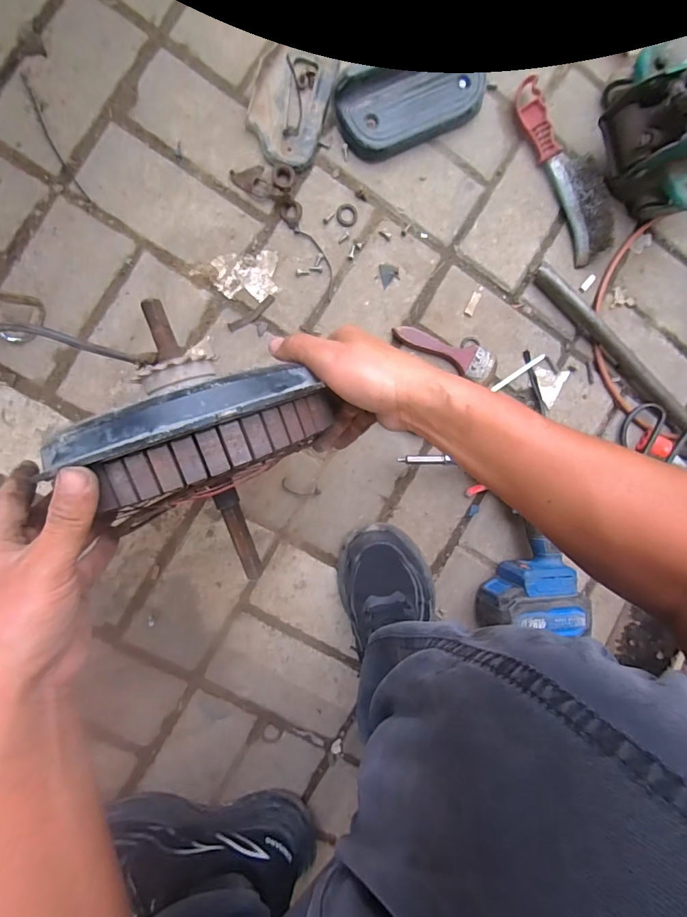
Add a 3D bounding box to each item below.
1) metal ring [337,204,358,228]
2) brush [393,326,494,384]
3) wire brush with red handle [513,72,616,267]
[{"bbox_3d":[0.004,-0.289,0.499,0.025,0.004,0.026,0,93,-9],"label":"metal ring"},{"bbox_3d":[0.126,-0.135,0.516,0.132,0.019,0.039,25,89,-9],"label":"brush"},{"bbox_3d":[0.277,-0.360,0.520,0.046,0.037,0.223,-27,97,-7],"label":"wire brush with red handle"}]

